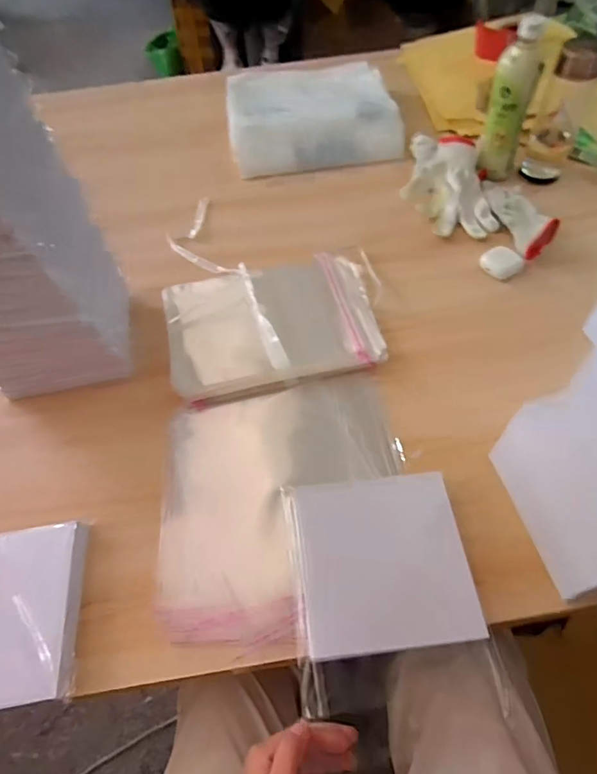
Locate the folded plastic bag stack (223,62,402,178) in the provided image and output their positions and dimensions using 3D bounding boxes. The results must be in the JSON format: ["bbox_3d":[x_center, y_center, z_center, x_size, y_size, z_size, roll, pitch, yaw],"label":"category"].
[{"bbox_3d":[0.019,-0.527,0.890,0.304,0.065,0.299,-7,55,-2],"label":"folded plastic bag stack"}]

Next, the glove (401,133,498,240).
[{"bbox_3d":[0.232,-0.332,0.750,0.130,0.052,0.226,-4,55,1],"label":"glove"}]

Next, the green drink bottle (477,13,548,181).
[{"bbox_3d":[0.320,-0.427,0.710,0.064,0.203,0.051,19,58,16],"label":"green drink bottle"}]

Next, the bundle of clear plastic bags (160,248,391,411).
[{"bbox_3d":[-0.031,-0.088,0.608,0.274,0.042,0.207,-11,55,-5],"label":"bundle of clear plastic bags"}]

